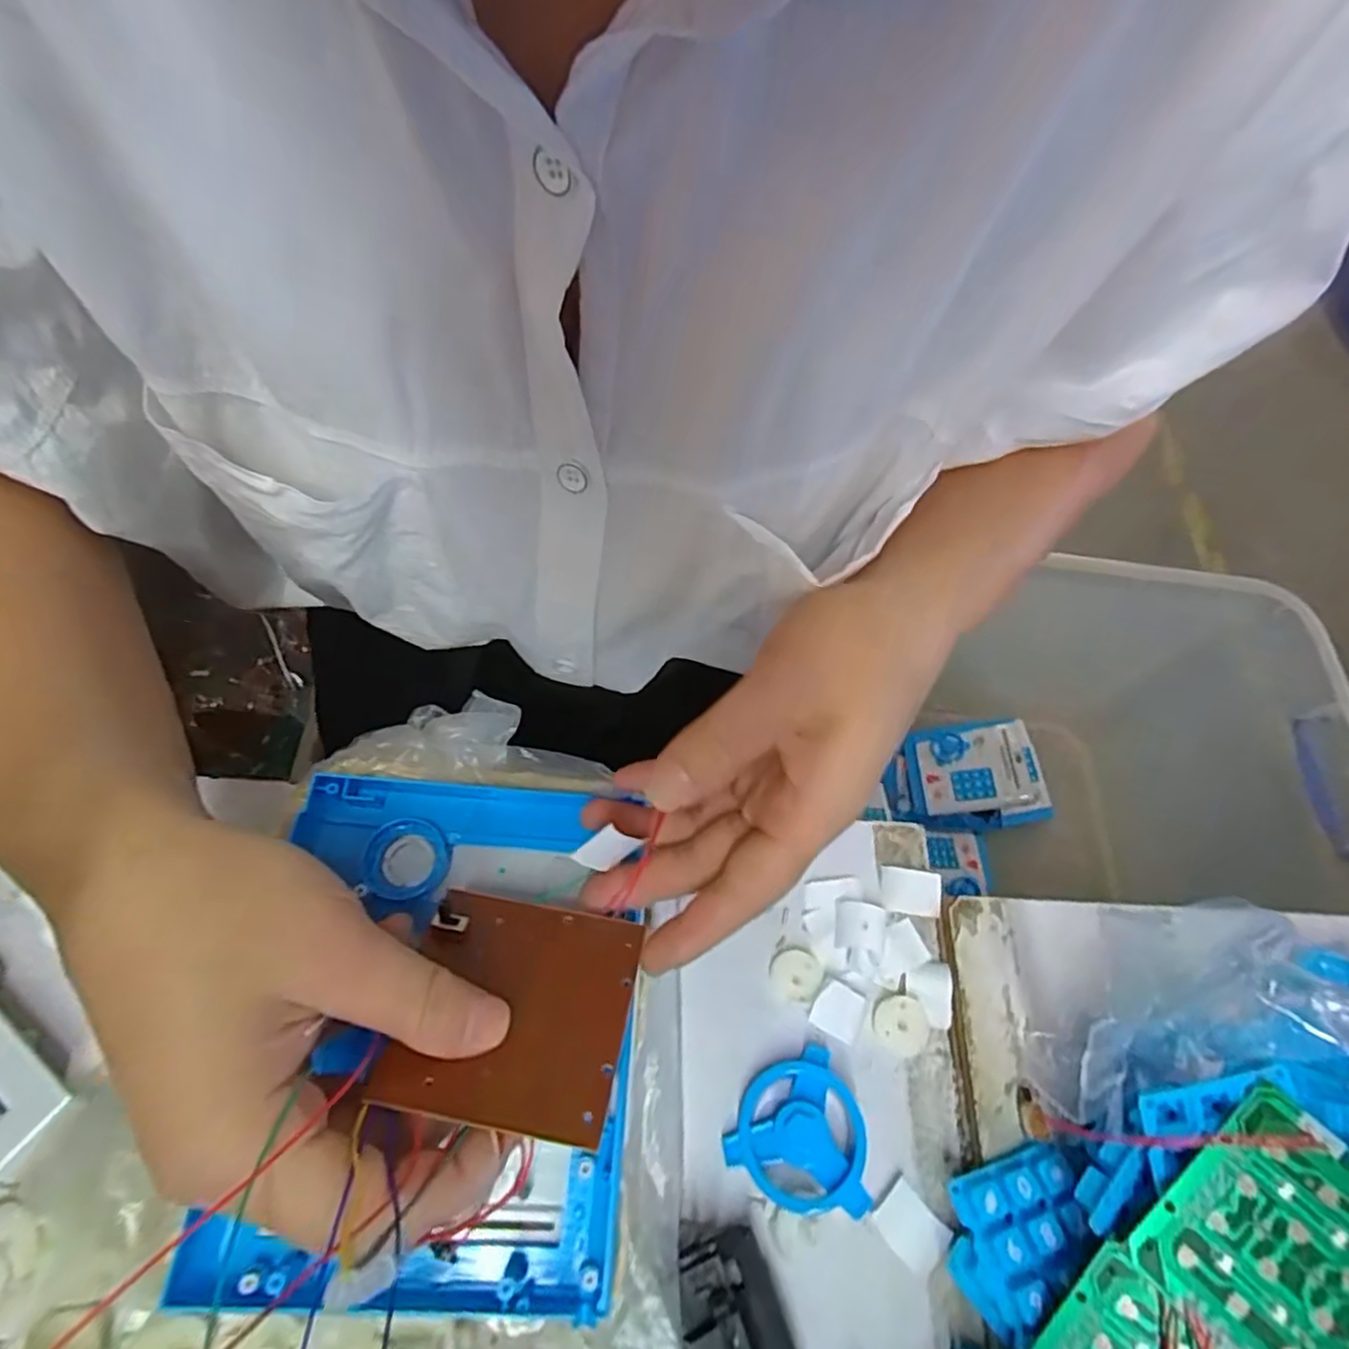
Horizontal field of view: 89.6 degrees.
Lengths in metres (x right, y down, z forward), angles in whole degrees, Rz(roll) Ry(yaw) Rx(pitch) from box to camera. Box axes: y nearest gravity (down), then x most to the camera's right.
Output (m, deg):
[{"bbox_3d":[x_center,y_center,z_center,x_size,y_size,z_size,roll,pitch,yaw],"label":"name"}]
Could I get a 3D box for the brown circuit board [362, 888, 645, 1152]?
[{"bbox_3d":[-0.050,0.103,0.215,0.069,0.006,0.070,10,34,3],"label":"brown circuit board"}]

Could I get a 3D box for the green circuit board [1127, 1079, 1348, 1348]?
[{"bbox_3d":[0.192,0.179,0.204,0.070,0.006,0.072,-45,65,-4],"label":"green circuit board"}]

